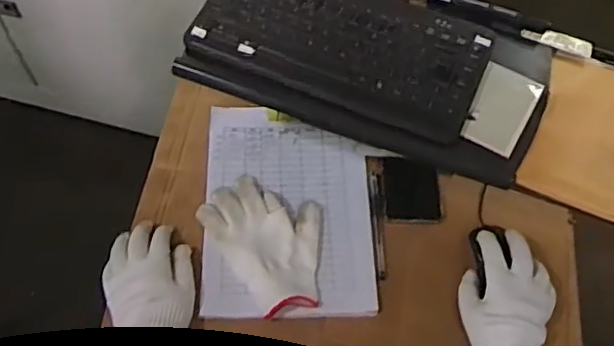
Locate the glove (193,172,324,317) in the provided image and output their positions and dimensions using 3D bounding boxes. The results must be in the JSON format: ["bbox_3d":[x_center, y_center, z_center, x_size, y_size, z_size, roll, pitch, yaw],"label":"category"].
[{"bbox_3d":[-0.042,0.080,0.769,0.130,0.018,0.194,-31,65,-18],"label":"glove"}]

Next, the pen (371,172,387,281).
[{"bbox_3d":[0.093,0.065,0.779,0.017,0.013,0.141,0,60,-1],"label":"pen"}]

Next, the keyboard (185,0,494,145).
[{"bbox_3d":[0.038,-0.151,0.681,0.314,0.027,0.155,20,62,10],"label":"keyboard"}]

